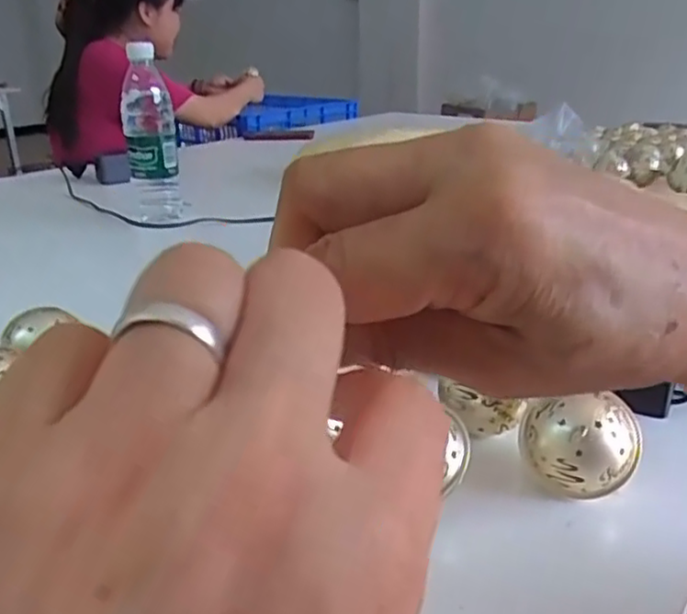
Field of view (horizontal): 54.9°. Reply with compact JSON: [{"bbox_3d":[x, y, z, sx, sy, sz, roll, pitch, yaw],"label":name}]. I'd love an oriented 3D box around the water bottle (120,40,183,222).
[{"bbox_3d":[-0.253,-0.224,0.866,0.065,0.207,0.063,-10,24,-14],"label":"water bottle"}]

